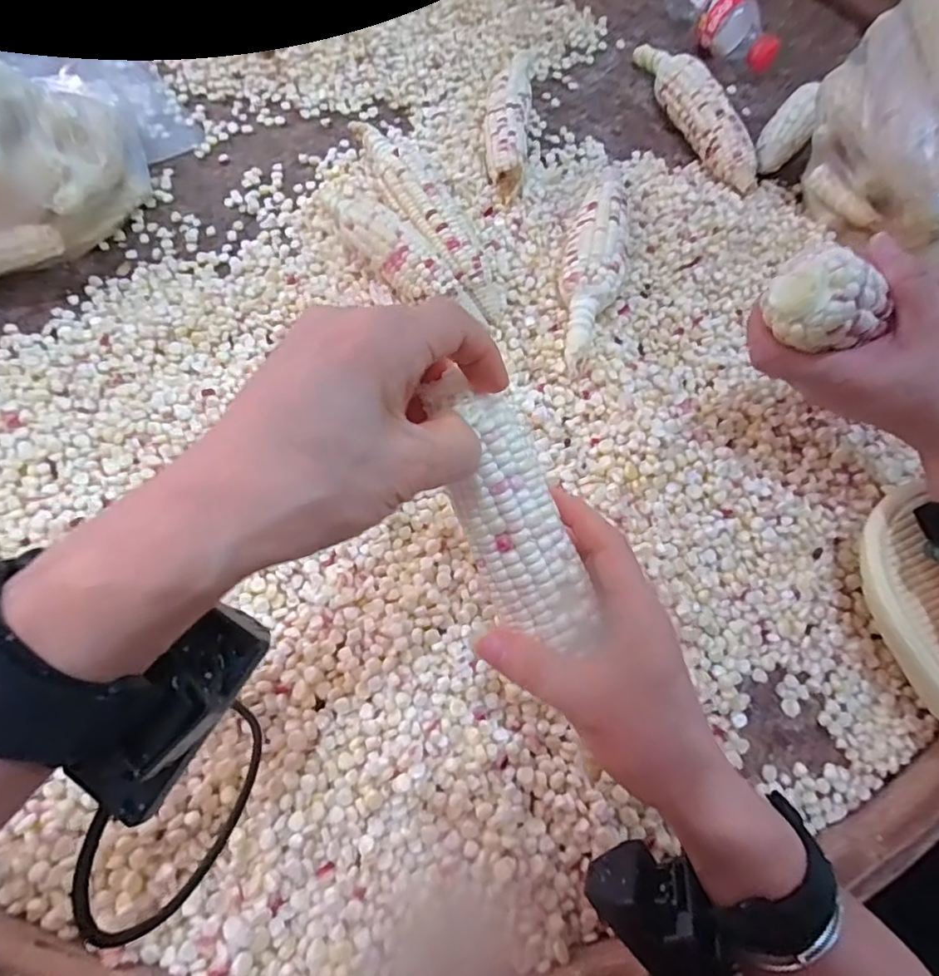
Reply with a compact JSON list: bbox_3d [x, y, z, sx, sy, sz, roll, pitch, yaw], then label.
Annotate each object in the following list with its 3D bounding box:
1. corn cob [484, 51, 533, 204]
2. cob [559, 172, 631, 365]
[{"bbox_3d":[0.035,-0.341,0.545,0.043,0.045,0.172,6,65,-2],"label":"corn cob"},{"bbox_3d":[0.104,-0.195,0.475,0.052,0.043,0.215,12,65,0],"label":"cob"}]

